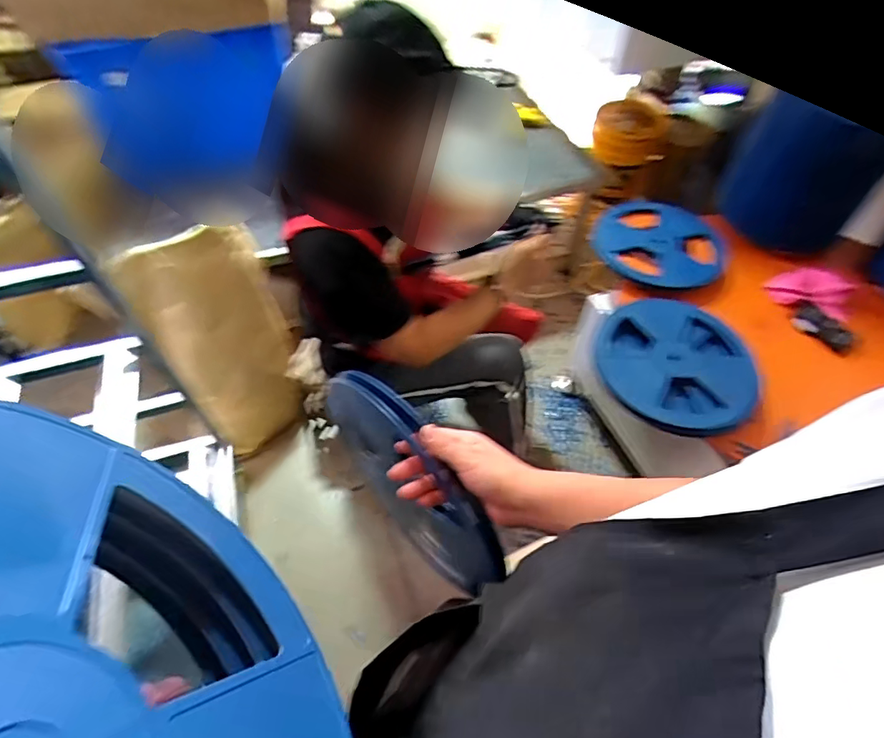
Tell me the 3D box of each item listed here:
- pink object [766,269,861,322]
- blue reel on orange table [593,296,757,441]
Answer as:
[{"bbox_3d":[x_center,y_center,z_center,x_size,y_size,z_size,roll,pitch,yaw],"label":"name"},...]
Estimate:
[{"bbox_3d":[0.850,-0.189,1.170,0.166,0.048,0.132,23,56,16],"label":"pink object"},{"bbox_3d":[0.459,-0.010,1.007,0.310,0.045,0.301,19,55,13],"label":"blue reel on orange table"}]

